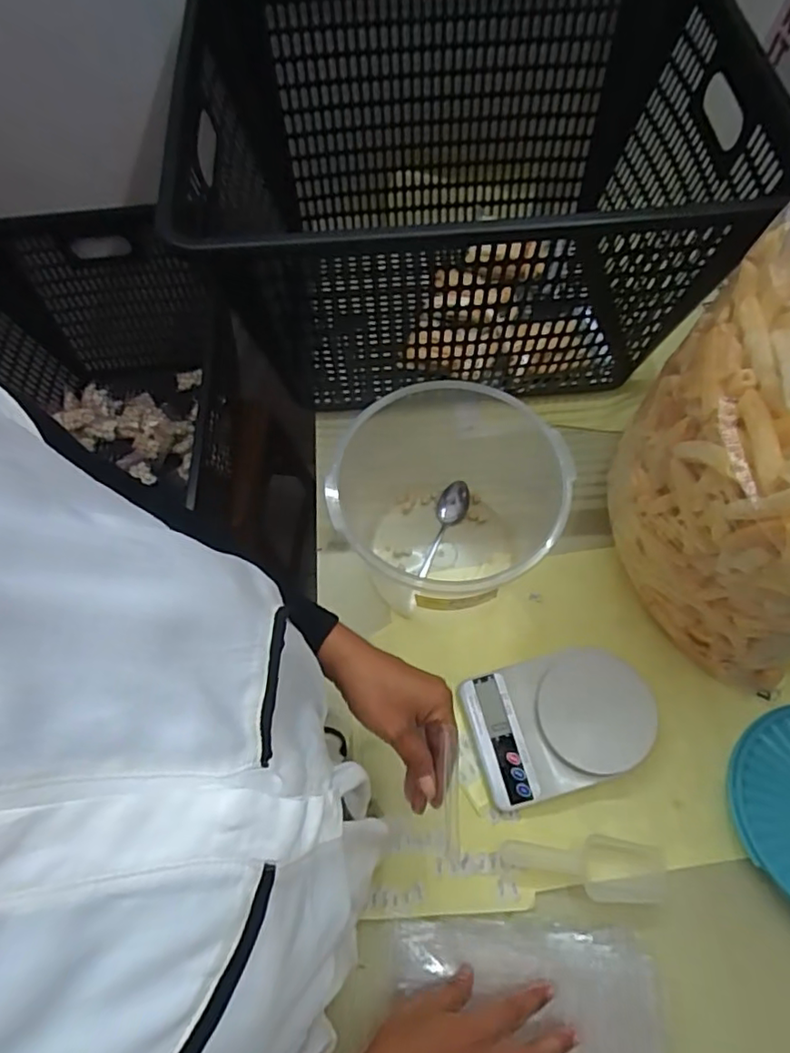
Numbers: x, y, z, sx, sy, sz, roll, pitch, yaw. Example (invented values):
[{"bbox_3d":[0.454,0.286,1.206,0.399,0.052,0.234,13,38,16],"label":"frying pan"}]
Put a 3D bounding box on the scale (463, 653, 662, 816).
[{"bbox_3d":[0.164,0.191,0.589,0.176,0.036,0.128,-16,66,-5],"label":"scale"}]

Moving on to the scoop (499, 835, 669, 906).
[{"bbox_3d":[0.174,0.311,0.542,0.150,0.023,0.051,5,66,4],"label":"scoop"}]

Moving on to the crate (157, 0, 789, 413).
[{"bbox_3d":[0.097,-0.357,0.699,0.569,0.317,0.408,-5,65,0],"label":"crate"}]

